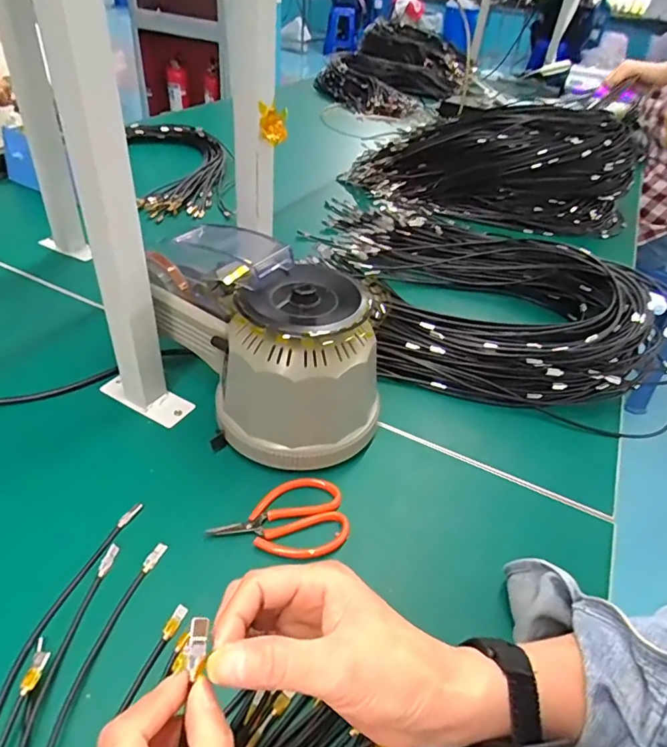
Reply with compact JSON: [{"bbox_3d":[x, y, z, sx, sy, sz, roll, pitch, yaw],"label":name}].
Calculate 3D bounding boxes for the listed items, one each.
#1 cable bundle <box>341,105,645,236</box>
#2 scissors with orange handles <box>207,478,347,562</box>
[{"bbox_3d":[0.295,-0.417,0.969,0.558,0.179,0.150,17,41,12],"label":"cable bundle"},{"bbox_3d":[-0.044,0.121,0.419,0.111,0.007,0.071,1,40,-6],"label":"scissors with orange handles"}]

